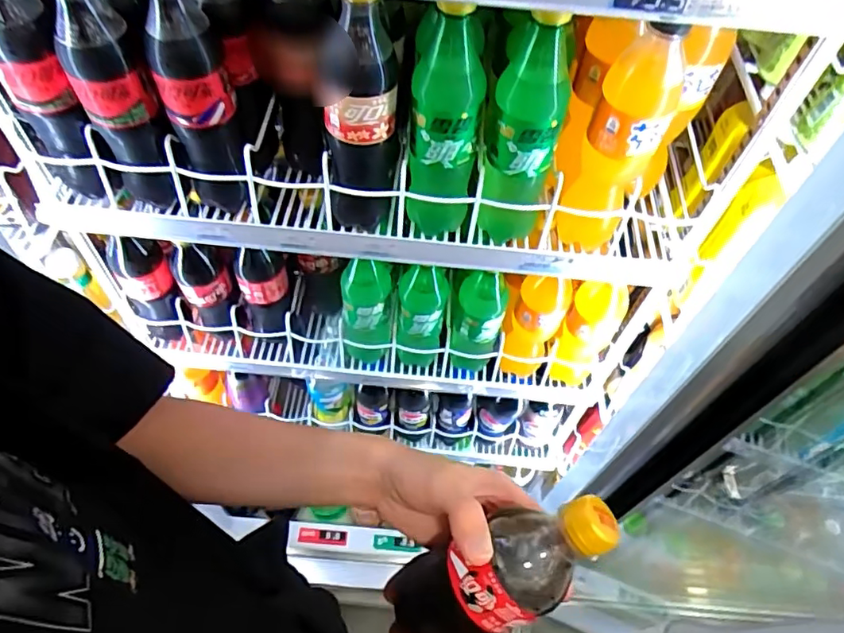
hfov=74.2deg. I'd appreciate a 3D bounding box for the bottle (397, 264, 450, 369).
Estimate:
[{"bbox_3d":[-0.003,-0.004,0.743,0.063,0.182,0.066,2,56,-3],"label":"bottle"}]

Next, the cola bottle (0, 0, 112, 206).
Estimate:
[{"bbox_3d":[-0.339,-0.197,0.498,0.063,0.215,0.076,-30,62,-22],"label":"cola bottle"}]

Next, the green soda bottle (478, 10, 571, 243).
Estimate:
[{"bbox_3d":[0.092,-0.158,0.513,0.068,0.240,0.079,17,56,8],"label":"green soda bottle"}]

